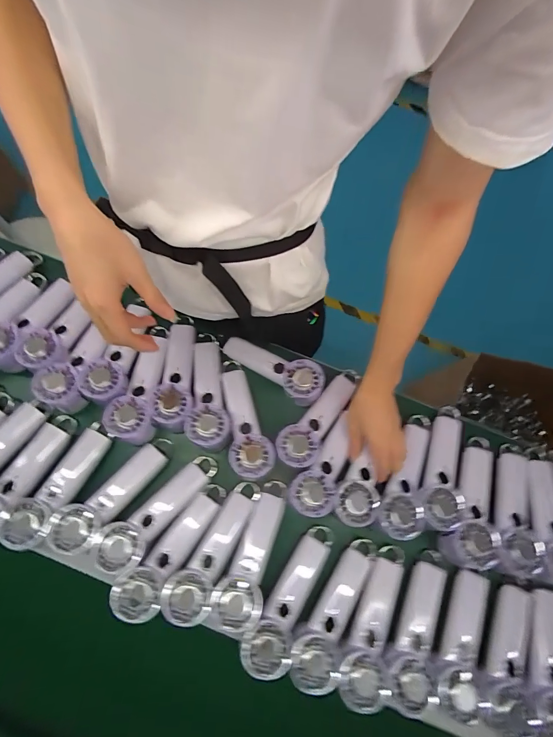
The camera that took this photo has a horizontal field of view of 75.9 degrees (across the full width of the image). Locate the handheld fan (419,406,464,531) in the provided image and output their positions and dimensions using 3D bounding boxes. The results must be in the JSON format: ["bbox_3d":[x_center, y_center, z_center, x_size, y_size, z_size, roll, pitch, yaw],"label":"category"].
[{"bbox_3d":[0.268,0.151,0.559,0.061,0.033,0.198,21,57,4],"label":"handheld fan"}]

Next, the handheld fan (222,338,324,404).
[{"bbox_3d":[-0.005,-0.001,0.589,0.173,0.046,0.059,25,76,20],"label":"handheld fan"}]

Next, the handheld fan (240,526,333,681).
[{"bbox_3d":[0.022,0.317,0.499,0.060,0.026,0.195,33,55,7],"label":"handheld fan"}]

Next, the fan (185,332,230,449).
[{"bbox_3d":[-0.110,0.032,0.575,0.069,0.044,0.198,-5,61,-3],"label":"fan"}]

